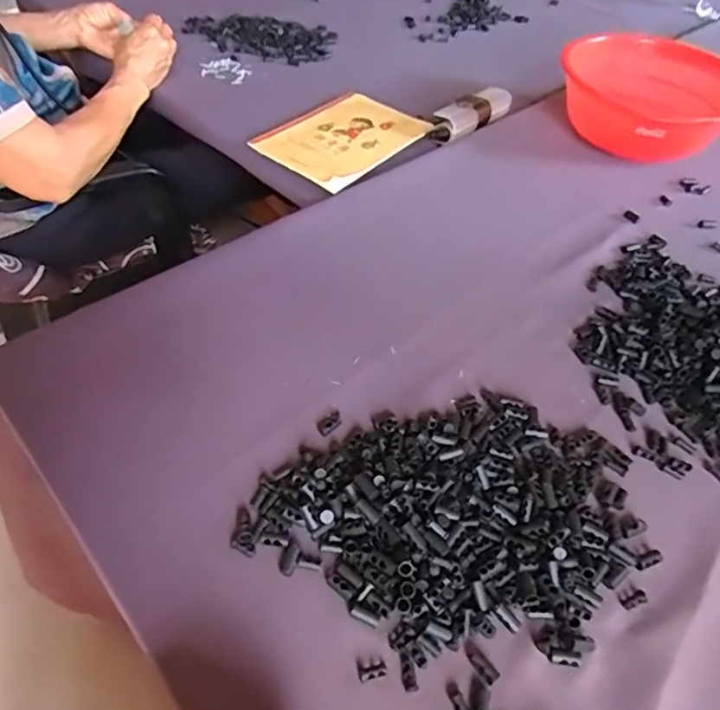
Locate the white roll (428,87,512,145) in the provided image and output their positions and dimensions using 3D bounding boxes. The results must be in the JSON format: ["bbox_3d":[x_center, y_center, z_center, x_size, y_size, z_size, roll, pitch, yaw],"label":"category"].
[{"bbox_3d":[0.154,-0.329,0.750,0.040,0.030,0.155,34,54,23],"label":"white roll"}]

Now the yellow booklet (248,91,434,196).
[{"bbox_3d":[-0.021,-0.287,0.726,0.151,0.008,0.218,31,53,21],"label":"yellow booklet"}]

